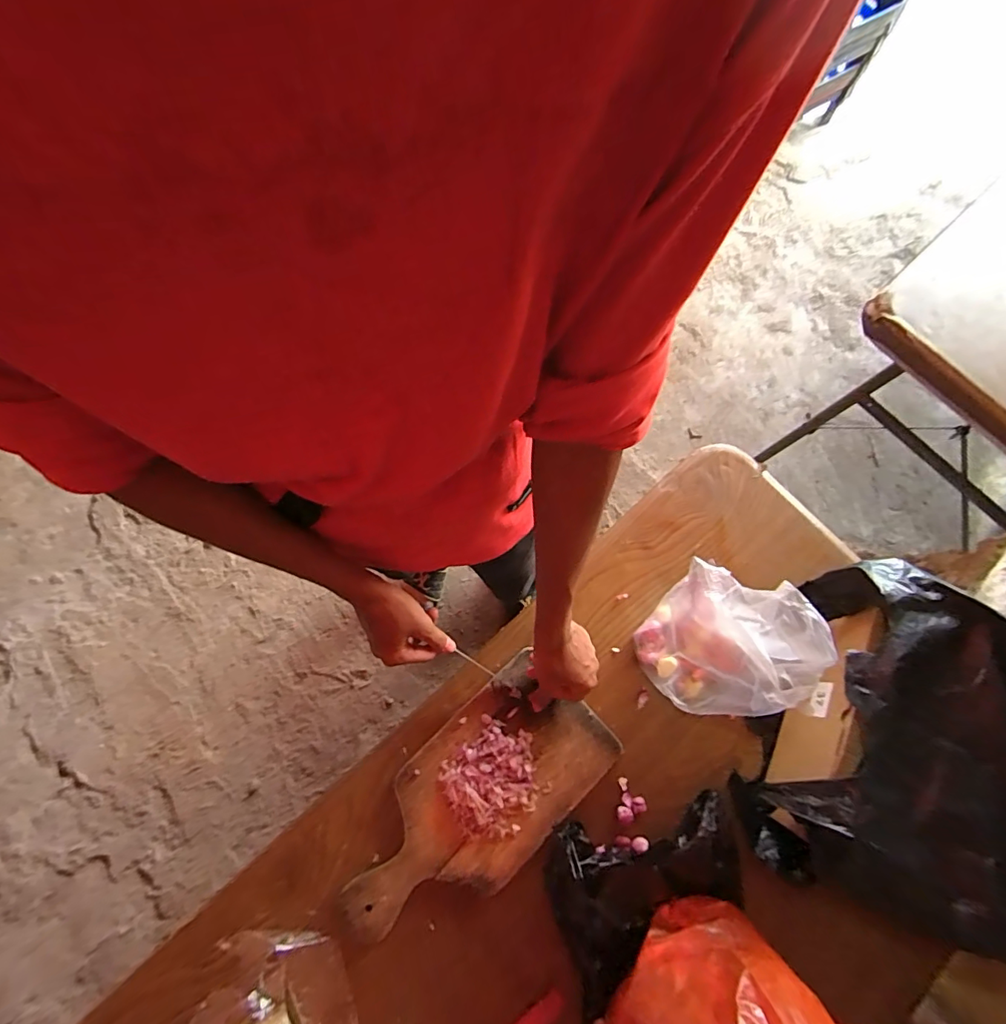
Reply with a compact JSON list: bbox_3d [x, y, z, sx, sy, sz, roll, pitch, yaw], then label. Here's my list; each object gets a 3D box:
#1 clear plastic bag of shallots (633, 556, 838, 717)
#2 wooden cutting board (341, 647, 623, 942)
[{"bbox_3d":[0.241,0.146,0.522,0.122,0.209,0.140,32,78,5],"label":"clear plastic bag of shallots"},{"bbox_3d":[-0.034,0.337,0.552,0.329,0.023,0.167,-43,81,-11],"label":"wooden cutting board"}]

